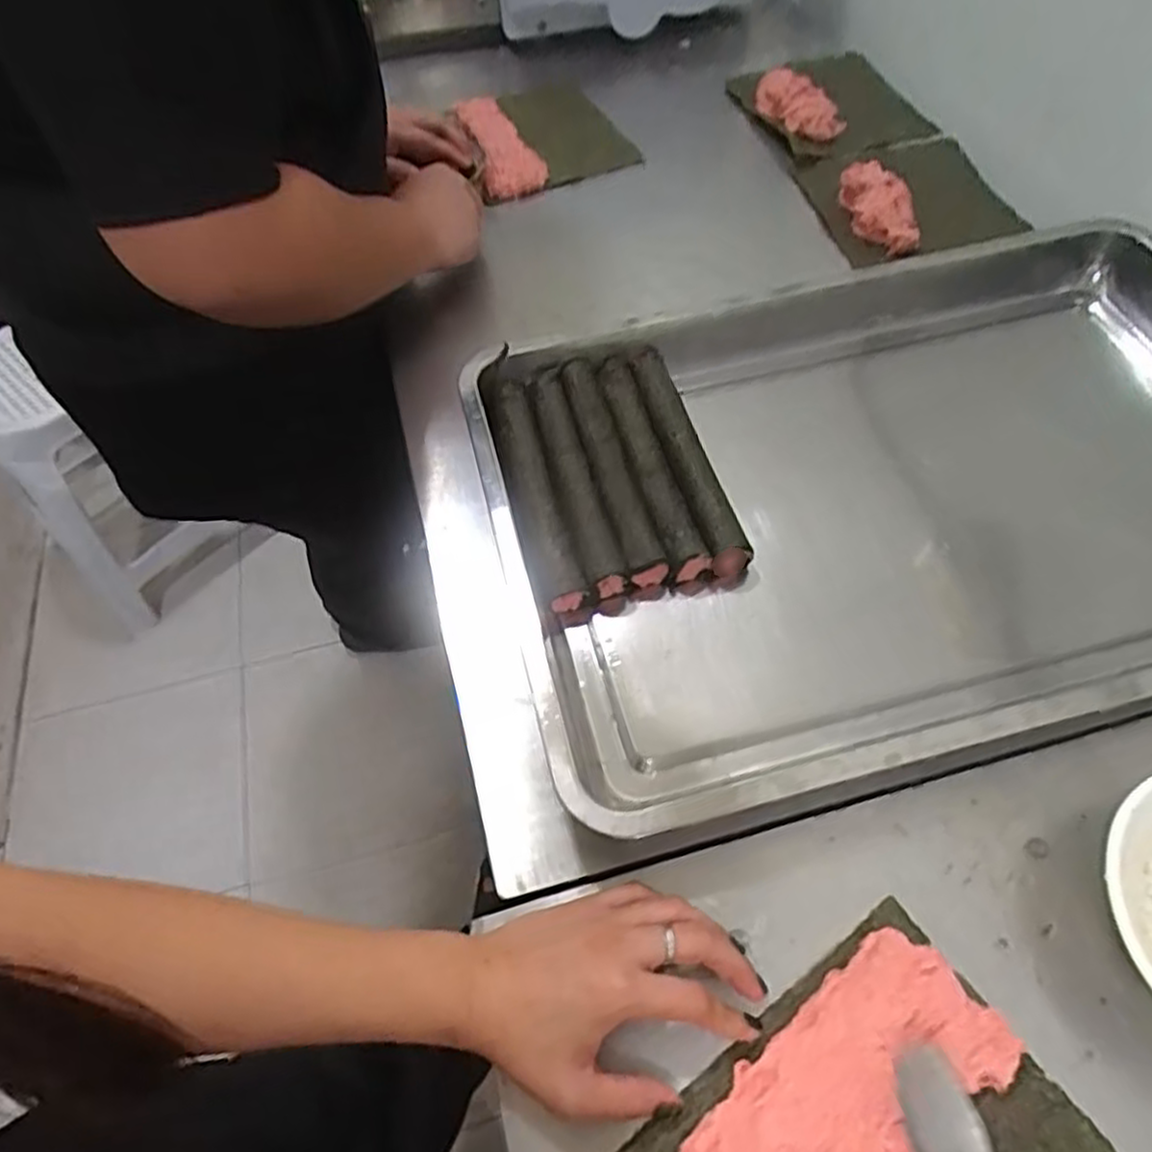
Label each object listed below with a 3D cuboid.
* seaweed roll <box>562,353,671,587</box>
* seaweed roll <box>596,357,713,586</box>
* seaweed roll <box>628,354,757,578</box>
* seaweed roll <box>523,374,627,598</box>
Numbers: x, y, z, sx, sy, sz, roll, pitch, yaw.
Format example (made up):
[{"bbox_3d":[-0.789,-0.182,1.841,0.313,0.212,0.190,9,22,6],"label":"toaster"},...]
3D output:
[{"bbox_3d":[0.024,-0.081,0.564,0.028,0.034,0.194,-12,58,-11],"label":"seaweed roll"},{"bbox_3d":[0.050,-0.083,0.562,0.032,0.030,0.192,-12,58,-11],"label":"seaweed roll"},{"bbox_3d":[0.078,-0.087,0.554,0.030,0.035,0.188,-13,58,-11],"label":"seaweed roll"},{"bbox_3d":[-0.003,-0.071,0.551,0.028,0.032,0.187,-11,58,-10],"label":"seaweed roll"}]

